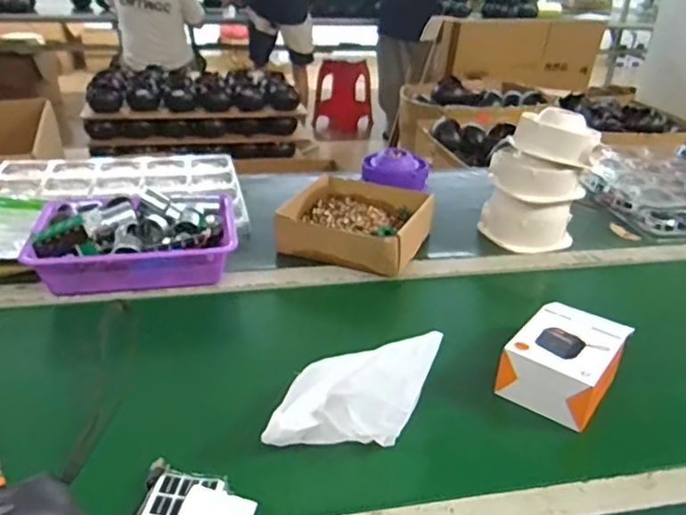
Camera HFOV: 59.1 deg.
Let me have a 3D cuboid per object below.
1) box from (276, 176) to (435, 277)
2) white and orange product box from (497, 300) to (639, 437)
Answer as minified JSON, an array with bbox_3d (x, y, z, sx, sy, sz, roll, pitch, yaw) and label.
[{"bbox_3d":[0.025,-0.062,0.981,0.211,0.057,0.223,12,29,17],"label":"box"},{"bbox_3d":[0.253,0.114,0.682,0.103,0.051,0.148,22,35,32],"label":"white and orange product box"}]

